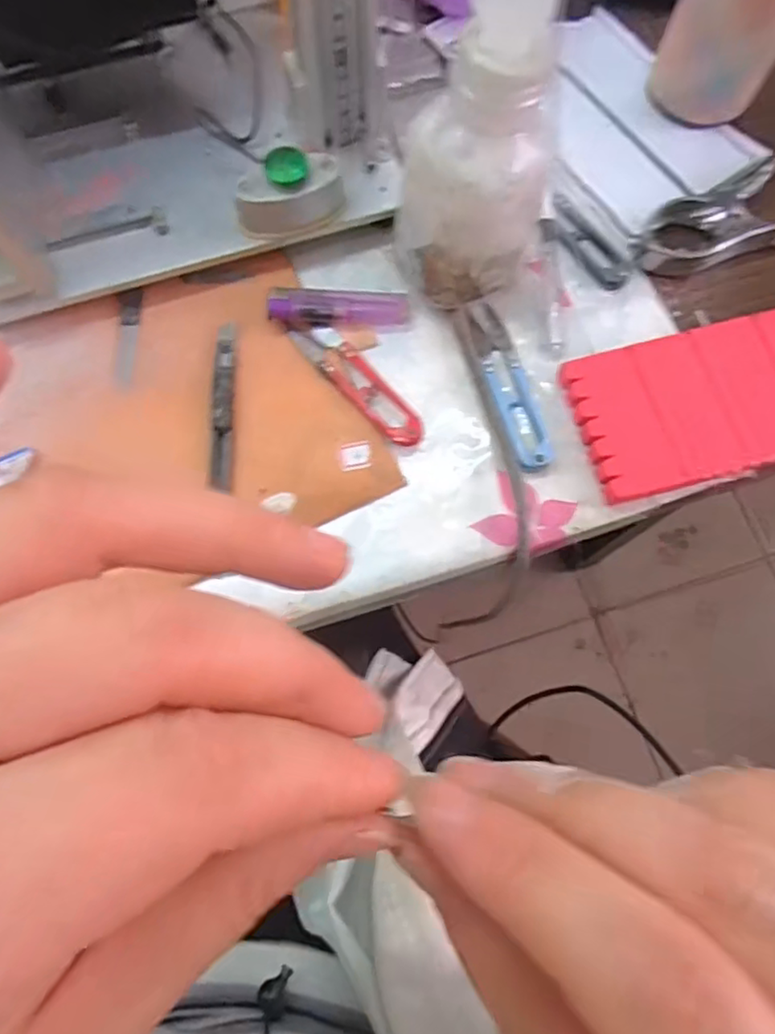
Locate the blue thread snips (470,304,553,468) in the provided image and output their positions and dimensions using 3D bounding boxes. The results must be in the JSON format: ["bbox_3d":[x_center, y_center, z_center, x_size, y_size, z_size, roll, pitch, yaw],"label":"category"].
[{"bbox_3d":[0.065,-0.072,0.341,0.024,0.009,0.101,-15,74,-6],"label":"blue thread snips"}]

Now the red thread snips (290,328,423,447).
[{"bbox_3d":[-0.015,-0.073,0.337,0.021,0.009,0.093,-42,78,-12],"label":"red thread snips"}]

